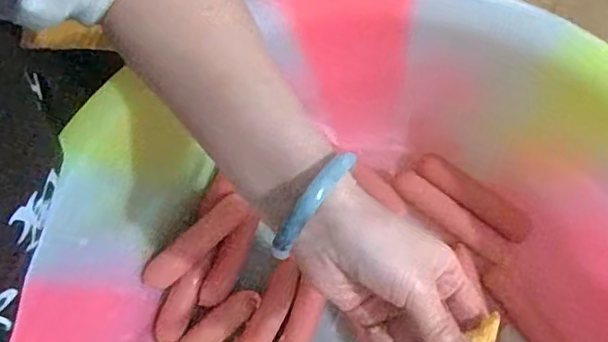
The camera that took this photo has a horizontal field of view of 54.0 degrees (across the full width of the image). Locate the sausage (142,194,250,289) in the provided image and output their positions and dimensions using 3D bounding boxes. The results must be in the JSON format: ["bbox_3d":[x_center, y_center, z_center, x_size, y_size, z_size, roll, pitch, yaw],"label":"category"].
[{"bbox_3d":[-0.087,0.057,0.474,0.095,0.017,0.024,-40,83,-8],"label":"sausage"}]

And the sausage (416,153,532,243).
[{"bbox_3d":[0.130,0.019,0.458,0.094,0.023,0.020,39,81,5],"label":"sausage"}]

